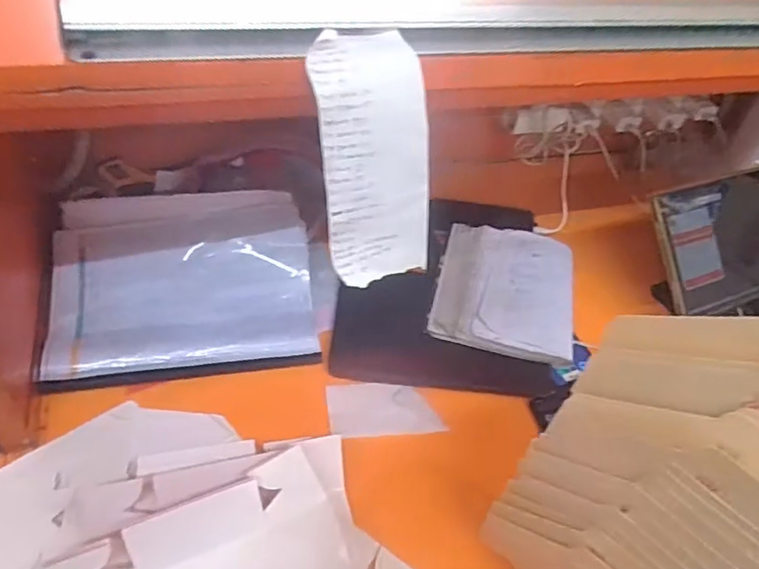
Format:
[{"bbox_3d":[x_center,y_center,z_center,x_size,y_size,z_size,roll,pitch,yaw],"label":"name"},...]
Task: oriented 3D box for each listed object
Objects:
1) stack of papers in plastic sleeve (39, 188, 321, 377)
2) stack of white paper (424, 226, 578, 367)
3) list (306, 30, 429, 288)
[{"bbox_3d":[-0.231,-0.012,0.696,0.290,0.073,0.235,-5,46,-13],"label":"stack of papers in plastic sleeve"},{"bbox_3d":[0.165,0.004,0.765,0.175,0.025,0.211,13,45,5],"label":"stack of white paper"},{"bbox_3d":[-0.007,-0.082,0.407,0.078,0.165,0.032,-15,35,-22],"label":"list"}]

